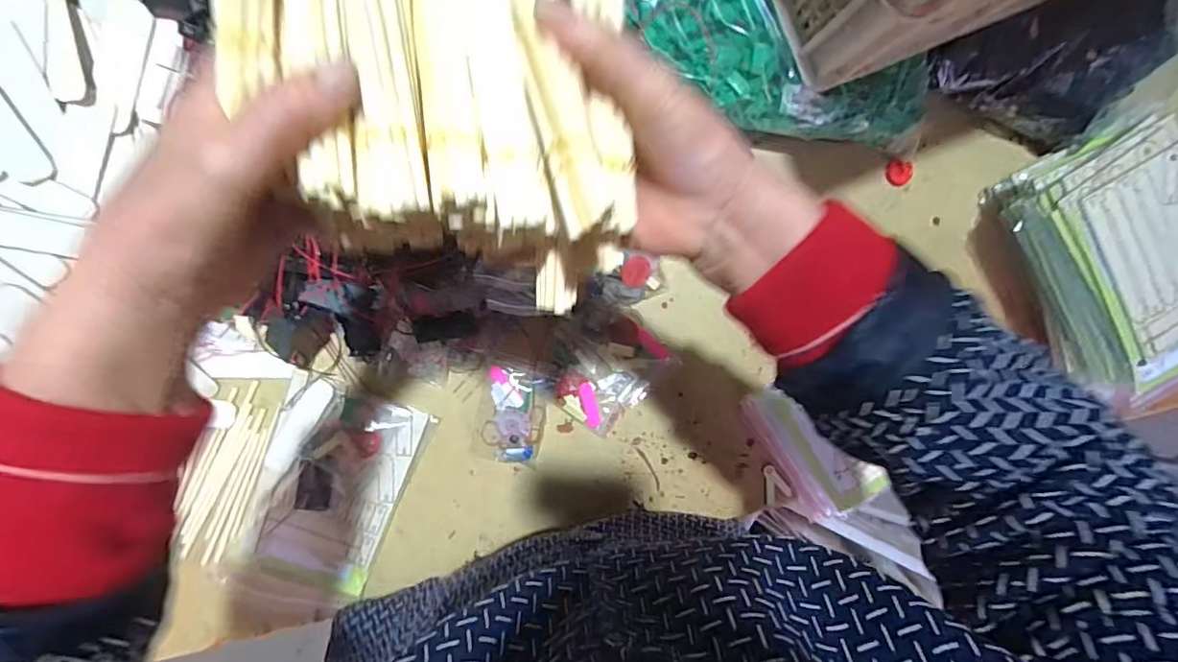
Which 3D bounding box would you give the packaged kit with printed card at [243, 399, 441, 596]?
[{"bbox_3d":[-0.257,0.168,0.553,0.117,0.027,0.208,24,93,-9],"label":"packaged kit with printed card"}]

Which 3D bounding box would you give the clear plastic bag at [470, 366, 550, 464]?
[{"bbox_3d":[-0.081,0.093,0.566,0.071,0.025,0.103,13,95,-8],"label":"clear plastic bag"}]

